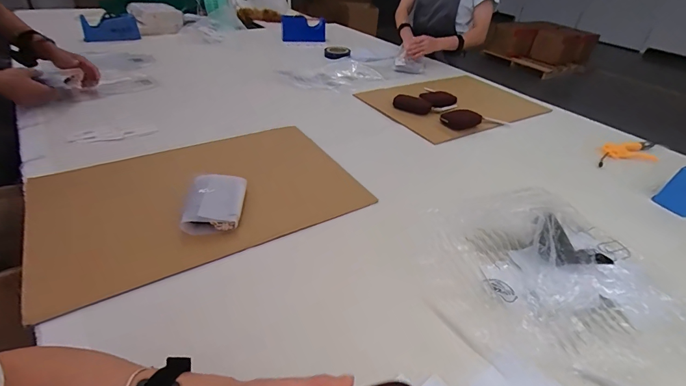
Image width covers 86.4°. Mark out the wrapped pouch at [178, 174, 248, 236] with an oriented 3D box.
[{"bbox_3d":[-0.233,0.008,0.668,0.095,0.047,0.139,0,36,-7],"label":"wrapped pouch"}]

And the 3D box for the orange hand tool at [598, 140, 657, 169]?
[{"bbox_3d":[0.766,-0.112,0.992,0.245,0.018,0.096,-4,36,-13],"label":"orange hand tool"}]

